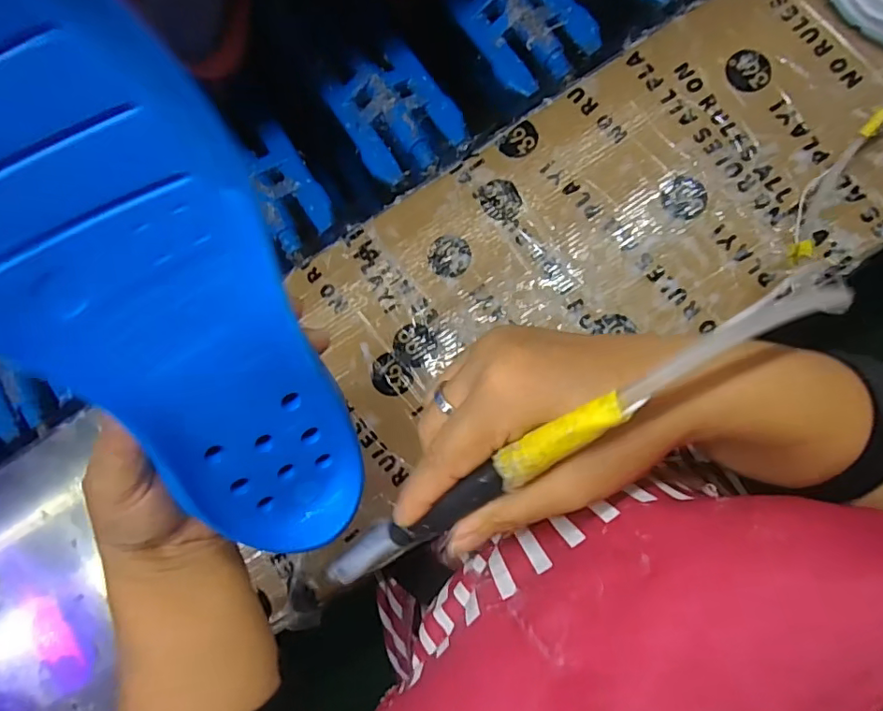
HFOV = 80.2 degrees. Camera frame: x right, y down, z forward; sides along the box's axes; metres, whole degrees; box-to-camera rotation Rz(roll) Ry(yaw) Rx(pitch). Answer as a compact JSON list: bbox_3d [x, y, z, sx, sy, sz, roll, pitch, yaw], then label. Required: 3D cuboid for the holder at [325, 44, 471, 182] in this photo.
[{"bbox_3d":[-0.041,-0.218,0.473,0.092,0.019,0.118,-34,82,3],"label":"holder"}]

